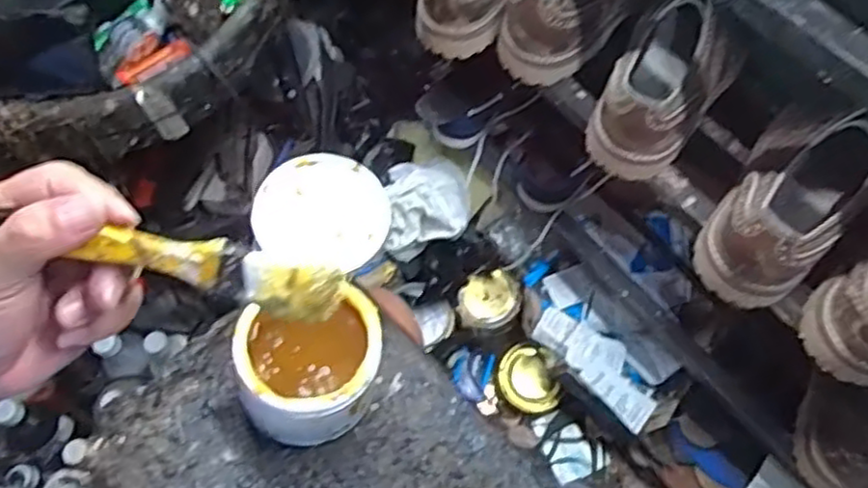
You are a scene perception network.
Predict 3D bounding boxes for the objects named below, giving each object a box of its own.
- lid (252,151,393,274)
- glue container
[{"bbox_3d":[-0.091,-0.029,0.570,0.104,0.024,0.102,0,64,1],"label":"lid"},{"bbox_3d":[-0.090,0.092,0.521,0.103,0.075,0.097,0,64,1],"label":"glue container"}]

